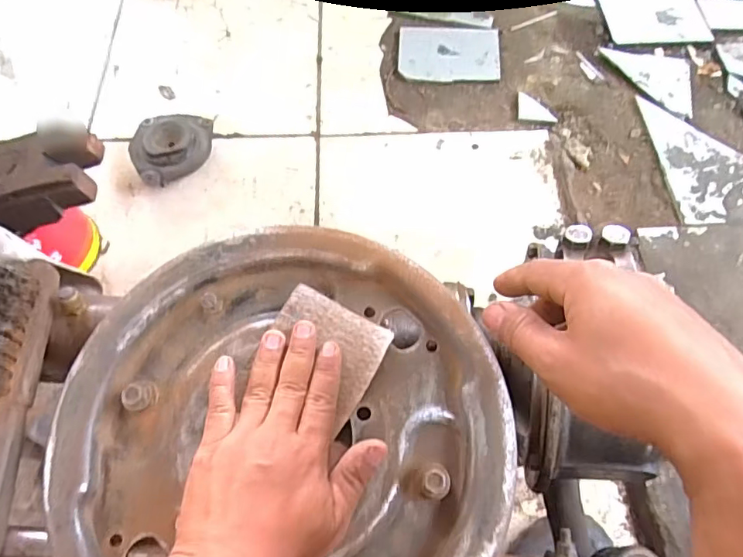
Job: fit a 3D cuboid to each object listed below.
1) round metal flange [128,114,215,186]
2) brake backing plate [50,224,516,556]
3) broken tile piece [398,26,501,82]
[{"bbox_3d":[-0.333,-0.225,0.884,0.142,0.056,0.119,-30,68,-13],"label":"round metal flange"},{"bbox_3d":[-0.058,0.107,0.351,0.288,0.028,0.288,0,70,-1],"label":"brake backing plate"},{"bbox_3d":[0.145,-0.421,0.983,0.185,0.013,0.126,2,70,0],"label":"broken tile piece"}]

